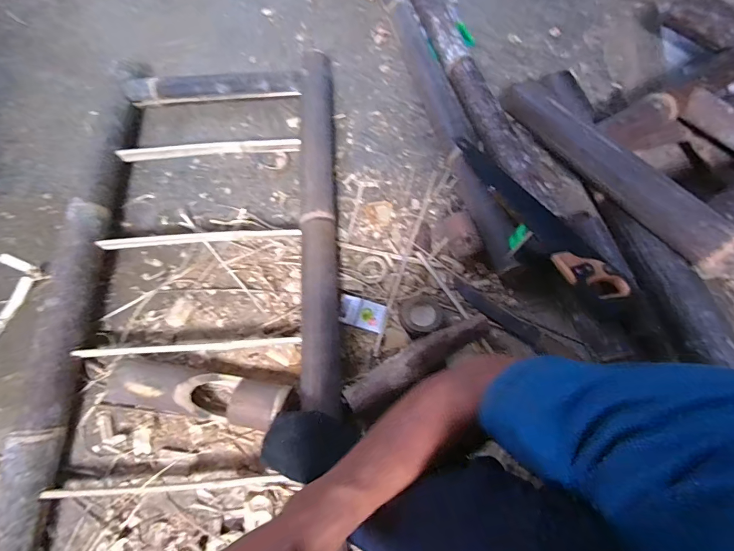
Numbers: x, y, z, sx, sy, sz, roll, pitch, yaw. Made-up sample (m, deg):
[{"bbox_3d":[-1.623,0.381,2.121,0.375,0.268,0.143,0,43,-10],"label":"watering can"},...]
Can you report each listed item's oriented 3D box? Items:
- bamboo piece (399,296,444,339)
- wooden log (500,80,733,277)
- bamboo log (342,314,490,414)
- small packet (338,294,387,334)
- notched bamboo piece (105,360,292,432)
[{"bbox_3d":[0.112,0.077,0.718,0.086,0.039,0.074,-17,71,-7],"label":"bamboo piece"},{"bbox_3d":[0.463,-0.222,0.706,0.099,0.083,0.522,-28,63,-10],"label":"wooden log"},{"bbox_3d":[0.093,0.156,0.679,0.288,0.059,0.056,-30,73,-12],"label":"bamboo log"},{"bbox_3d":[-0.009,0.075,0.723,0.089,0.005,0.056,18,79,2],"label":"small packet"},{"bbox_3d":[-0.298,0.209,0.654,0.314,0.059,0.079,9,69,2],"label":"notched bamboo piece"}]

